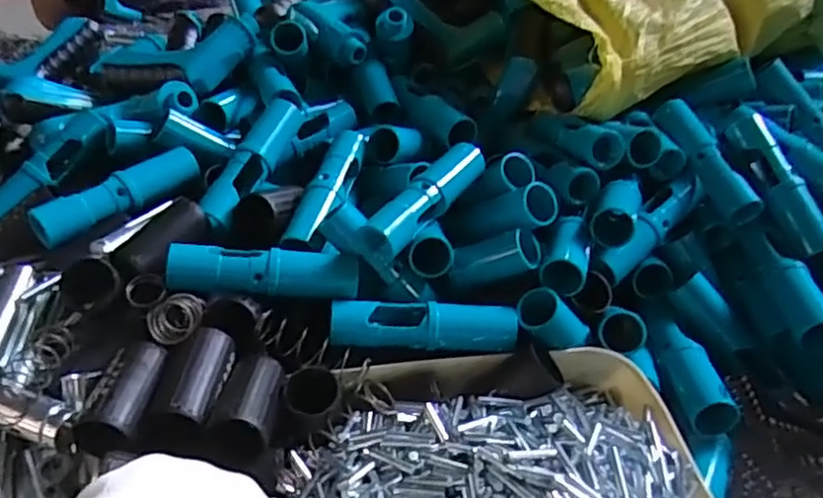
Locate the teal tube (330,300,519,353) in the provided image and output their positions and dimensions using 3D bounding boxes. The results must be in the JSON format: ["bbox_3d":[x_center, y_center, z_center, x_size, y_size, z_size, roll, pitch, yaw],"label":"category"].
[{"bbox_3d":[0.009,0.049,0.430,0.119,0.026,0.031,1,32,-4],"label":"teal tube"}]

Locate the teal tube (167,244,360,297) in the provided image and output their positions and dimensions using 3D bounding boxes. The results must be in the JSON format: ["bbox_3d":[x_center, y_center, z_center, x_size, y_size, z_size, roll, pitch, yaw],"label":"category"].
[{"bbox_3d":[-0.093,0.013,0.426,0.116,0.027,0.024,-2,33,-8],"label":"teal tube"}]

